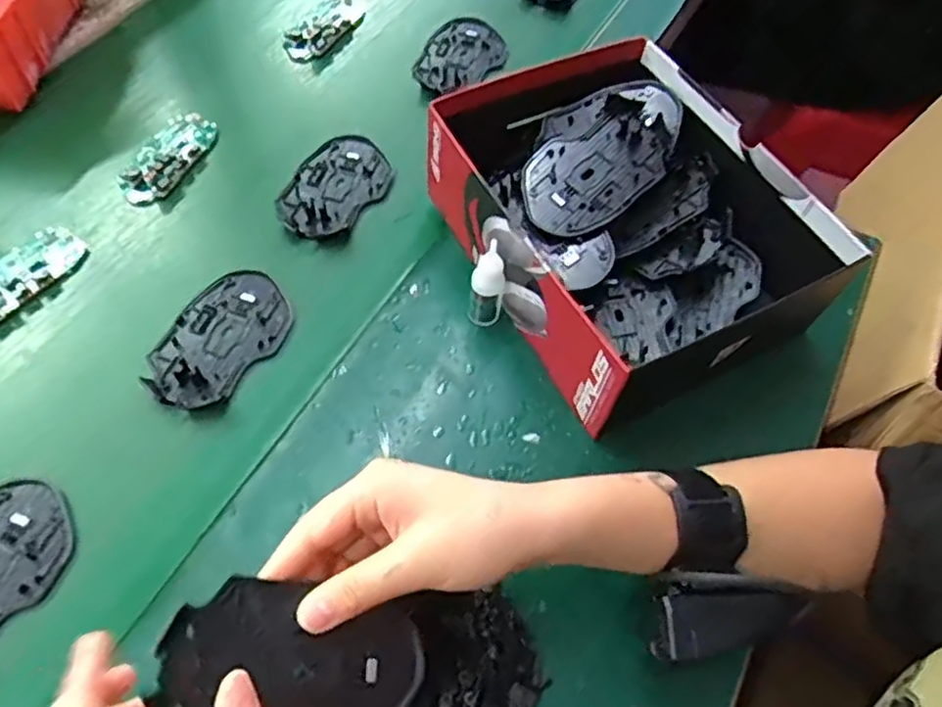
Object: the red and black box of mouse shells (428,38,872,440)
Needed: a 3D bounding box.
[{"bbox_3d":[0.096,-0.098,0.491,0.205,0.090,0.274,-24,62,-16],"label":"red and black box of mouse shells"}]

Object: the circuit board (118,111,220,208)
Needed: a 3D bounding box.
[{"bbox_3d":[-0.246,-0.160,0.564,0.047,0.015,0.096,22,60,11],"label":"circuit board"}]

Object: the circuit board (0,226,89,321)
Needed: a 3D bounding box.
[{"bbox_3d":[-0.326,-0.055,0.496,0.048,0.012,0.100,28,61,14],"label":"circuit board"}]

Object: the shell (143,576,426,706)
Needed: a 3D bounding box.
[{"bbox_3d":[-0.077,0.141,0.308,0.112,0.010,0.068,20,64,-15],"label":"shell"}]

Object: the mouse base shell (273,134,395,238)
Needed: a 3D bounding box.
[{"bbox_3d":[-0.111,-0.135,0.557,0.075,0.009,0.106,30,61,15],"label":"mouse base shell"}]

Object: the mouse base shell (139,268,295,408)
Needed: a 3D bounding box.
[{"bbox_3d":[-0.173,-0.012,0.474,0.073,0.011,0.110,30,61,15],"label":"mouse base shell"}]

